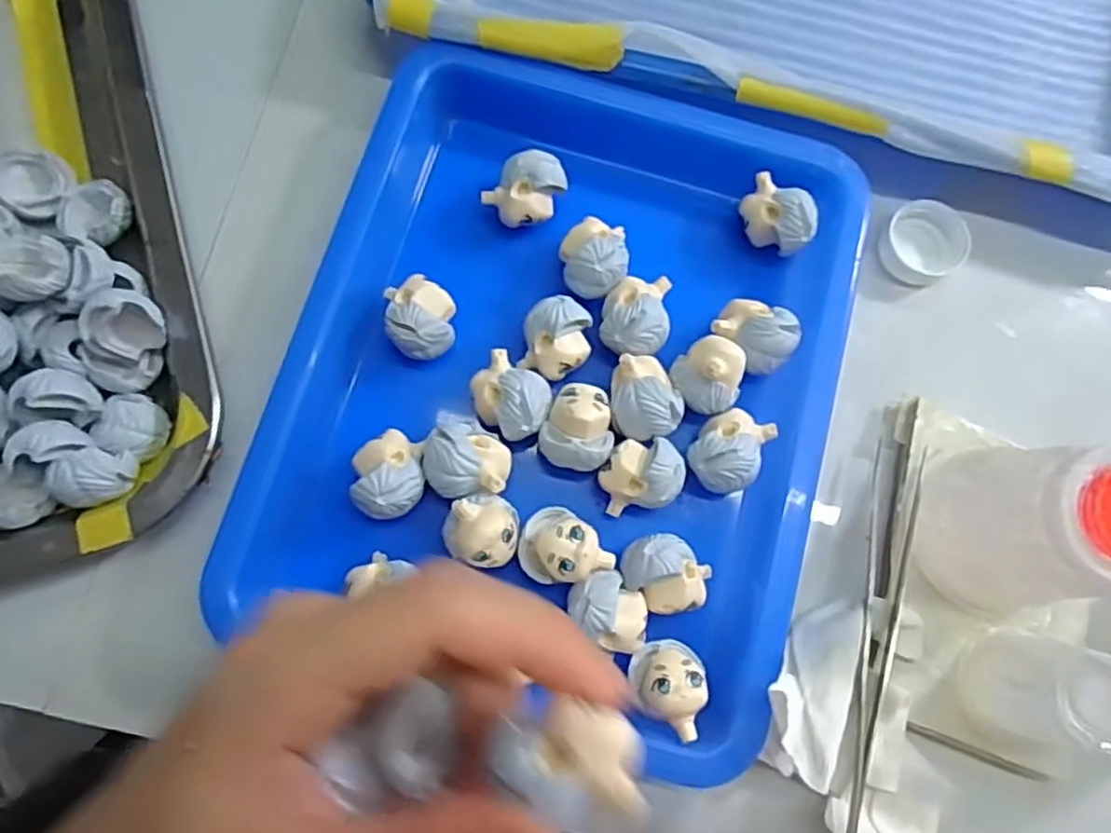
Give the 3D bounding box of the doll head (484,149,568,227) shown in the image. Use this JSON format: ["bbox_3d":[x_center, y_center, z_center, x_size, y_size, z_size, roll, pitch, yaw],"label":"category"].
[{"bbox_3d":[-0.010,-0.080,0.254,0.020,0.021,0.026,41,80,7],"label":"doll head"}]

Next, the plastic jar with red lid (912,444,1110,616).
[{"bbox_3d":[0.145,0.034,0.216,0.047,0.067,0.052,5,78,-1],"label":"plastic jar with red lid"}]

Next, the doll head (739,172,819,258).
[{"bbox_3d":[0.080,-0.071,0.258,0.027,0.024,0.018,38,80,6],"label":"doll head"}]

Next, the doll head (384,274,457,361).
[{"bbox_3d":[-0.045,-0.033,0.243,0.021,0.023,0.027,-4,78,-3],"label":"doll head"}]

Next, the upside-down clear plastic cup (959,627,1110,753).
[{"bbox_3d":[0.149,0.084,0.218,0.031,0.040,0.032,0,78,-2],"label":"upside-down clear plastic cup"}]

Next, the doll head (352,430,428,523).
[{"bbox_3d":[-0.055,0.020,0.229,0.022,0.023,0.025,-28,80,-7],"label":"doll head"}]

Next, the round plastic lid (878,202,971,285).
[{"bbox_3d":[0.140,-0.066,0.269,0.031,0.008,0.030,0,78,-2],"label":"round plastic lid"}]

